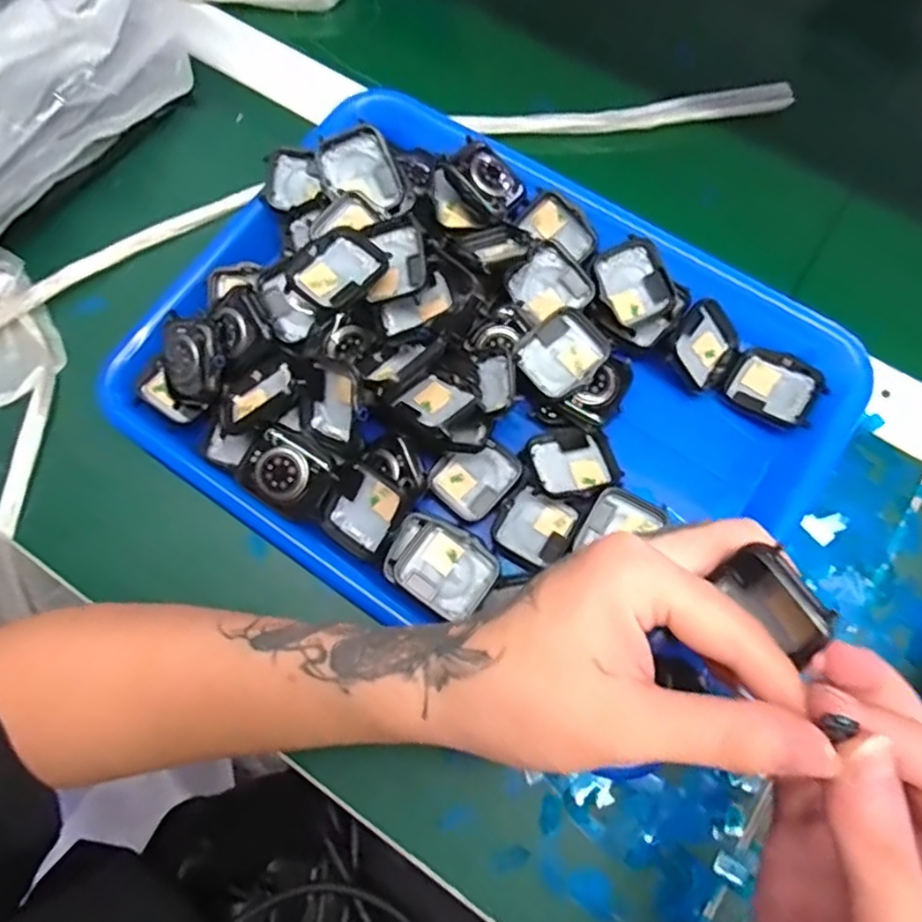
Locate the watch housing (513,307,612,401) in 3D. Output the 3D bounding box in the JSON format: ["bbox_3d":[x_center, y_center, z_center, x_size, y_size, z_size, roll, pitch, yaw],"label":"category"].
[{"bbox_3d":[0.052,-0.053,0.329,0.037,0.016,0.045,41,79,13],"label":"watch housing"}]

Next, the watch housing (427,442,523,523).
[{"bbox_3d":[0.007,0.008,0.330,0.038,0.010,0.040,37,78,12],"label":"watch housing"}]

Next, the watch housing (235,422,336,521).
[{"bbox_3d":[-0.083,0.005,0.306,0.041,0.015,0.036,35,77,12],"label":"watch housing"}]

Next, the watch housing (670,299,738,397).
[{"bbox_3d":[0.127,-0.061,0.339,0.043,0.011,0.038,-48,111,-11],"label":"watch housing"}]

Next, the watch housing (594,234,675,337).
[{"bbox_3d":[0.091,-0.094,0.338,0.036,0.008,0.042,-31,93,-2],"label":"watch housing"}]

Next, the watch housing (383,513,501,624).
[{"bbox_3d":[-0.009,0.051,0.310,0.051,0.022,0.038,32,77,11],"label":"watch housing"}]

